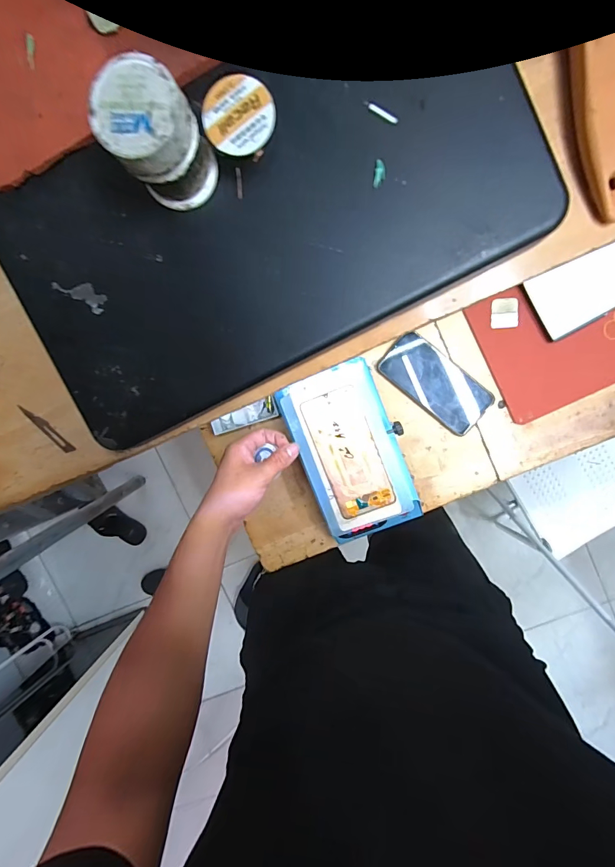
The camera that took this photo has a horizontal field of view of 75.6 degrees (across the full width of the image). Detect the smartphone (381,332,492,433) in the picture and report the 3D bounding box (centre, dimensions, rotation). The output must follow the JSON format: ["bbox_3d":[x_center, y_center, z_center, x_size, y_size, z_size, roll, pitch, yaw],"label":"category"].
[{"bbox_3d":[0.194,-0.076,0.595,0.170,0.007,0.077,40,98,-1],"label":"smartphone"}]

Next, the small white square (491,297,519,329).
[{"bbox_3d":[0.287,-0.175,0.575,0.037,0.005,0.042,-2,97,5],"label":"small white square"}]

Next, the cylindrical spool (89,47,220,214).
[{"bbox_3d":[-0.060,-0.118,0.162,0.033,0.045,0.032,1,97,4],"label":"cylindrical spool"}]

